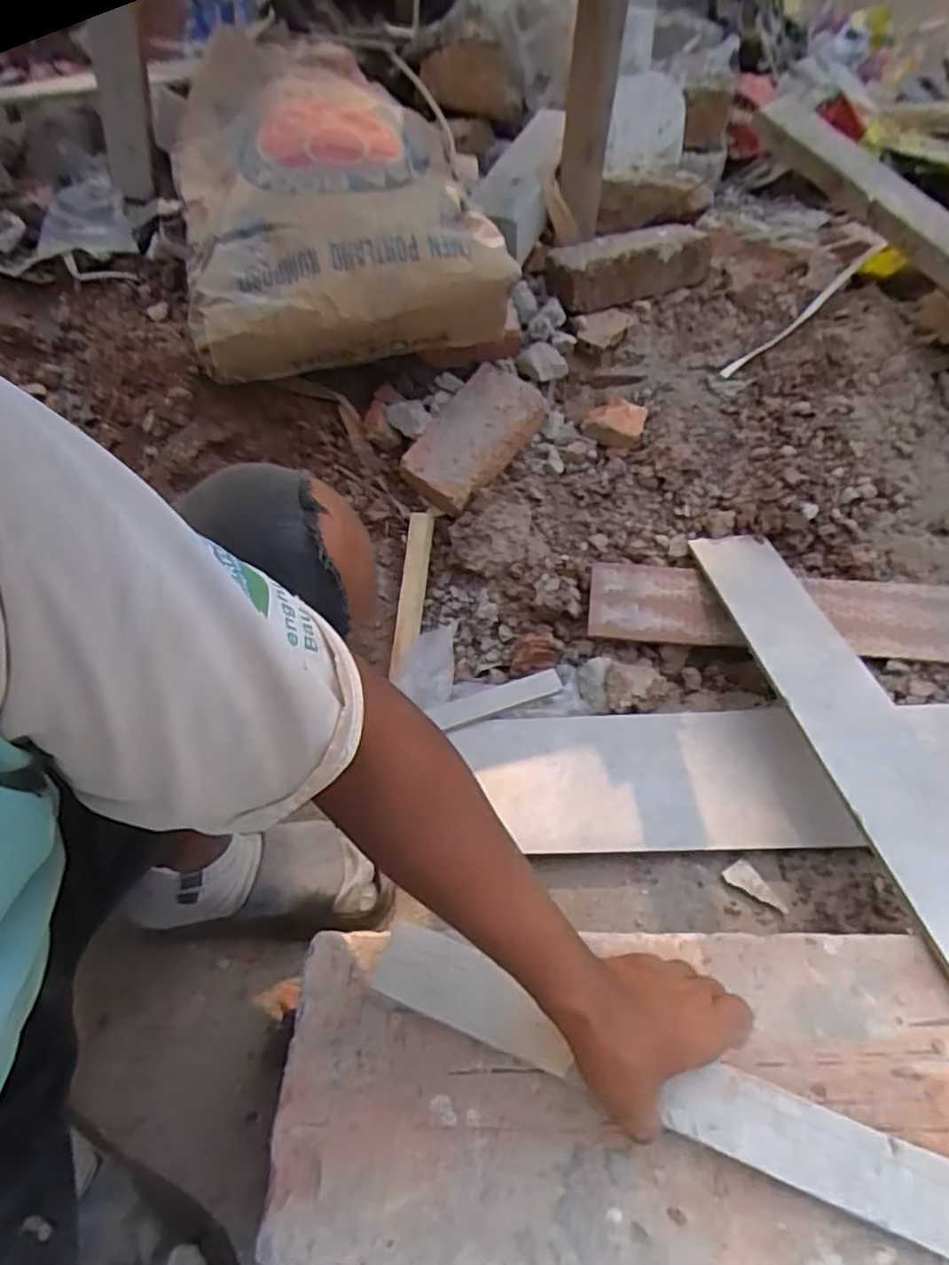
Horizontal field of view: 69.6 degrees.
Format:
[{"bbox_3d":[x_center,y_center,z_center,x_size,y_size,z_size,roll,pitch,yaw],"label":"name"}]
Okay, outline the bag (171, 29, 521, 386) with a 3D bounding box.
[{"bbox_3d":[-0.219,-0.561,0.886,0.345,0.200,0.560,-18,51,-12],"label":"bag"}]

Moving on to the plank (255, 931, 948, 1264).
[{"bbox_3d":[0.159,0.305,0.457,0.583,0.032,0.201,0,49,4],"label":"plank"}]

